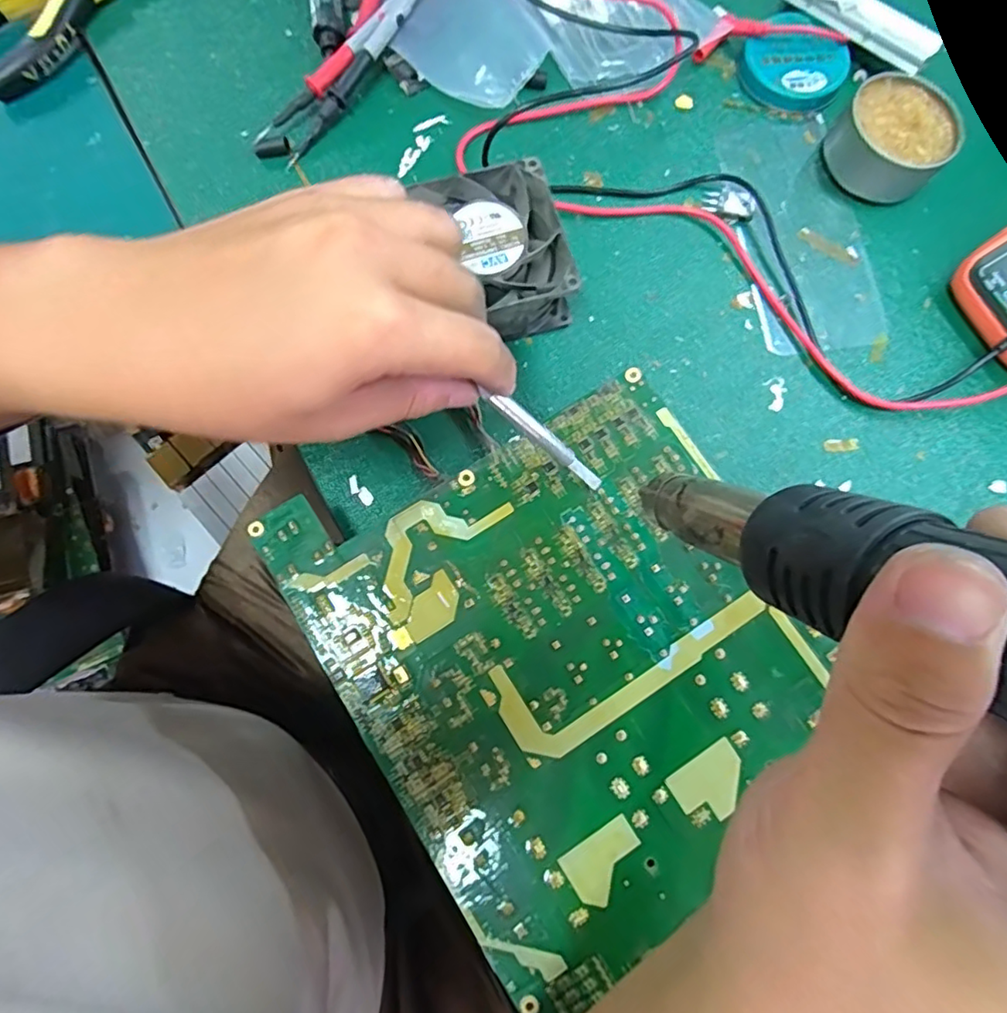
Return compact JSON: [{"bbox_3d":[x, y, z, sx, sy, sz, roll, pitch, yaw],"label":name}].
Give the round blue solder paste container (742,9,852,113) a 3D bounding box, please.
[{"bbox_3d":[0.179,-0.272,0.362,0.054,0.012,0.061,-44,82,-8],"label":"round blue solder paste container"}]

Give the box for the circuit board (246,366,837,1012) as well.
[{"bbox_3d":[0.066,0.116,0.246,0.189,0.005,0.354,-32,80,-6],"label":"circuit board"}]

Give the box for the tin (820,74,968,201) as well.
[{"bbox_3d":[0.226,-0.212,0.340,0.061,0.033,0.052,44,81,8],"label":"tin"}]

